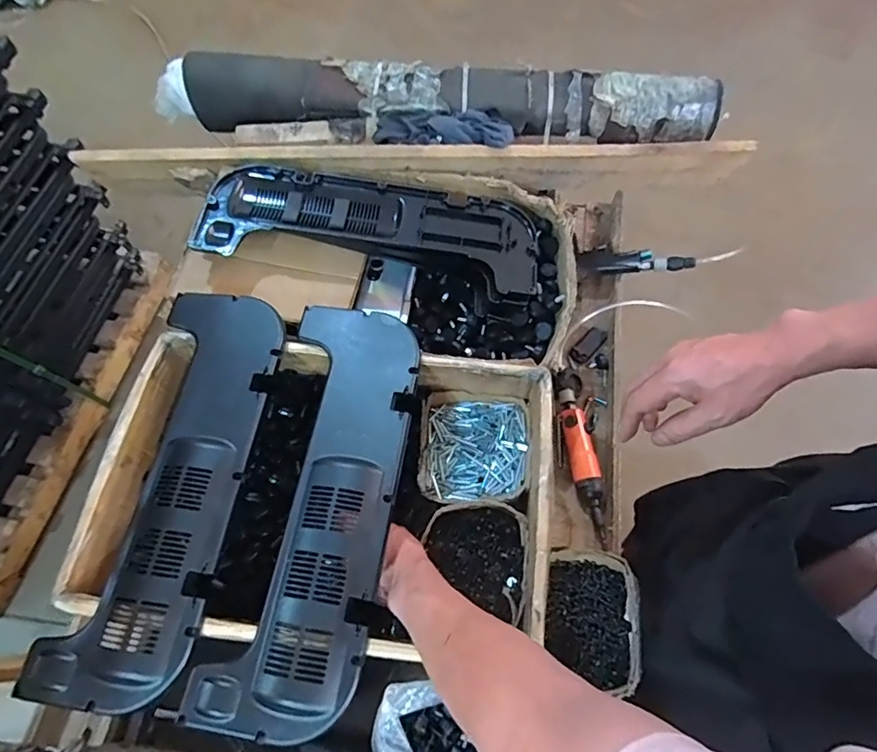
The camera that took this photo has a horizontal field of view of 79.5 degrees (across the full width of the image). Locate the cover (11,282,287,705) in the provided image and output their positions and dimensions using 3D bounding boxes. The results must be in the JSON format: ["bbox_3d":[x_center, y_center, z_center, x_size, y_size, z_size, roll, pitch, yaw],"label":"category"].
[{"bbox_3d":[-0.306,0.107,0.611,0.170,0.035,0.477,7,65,4],"label":"cover"}]

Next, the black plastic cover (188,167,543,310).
[{"bbox_3d":[-0.091,-0.225,0.783,0.490,0.062,0.194,7,65,4],"label":"black plastic cover"}]

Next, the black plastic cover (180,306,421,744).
[{"bbox_3d":[-0.129,0.130,0.594,0.161,0.026,0.467,8,65,4],"label":"black plastic cover"}]

